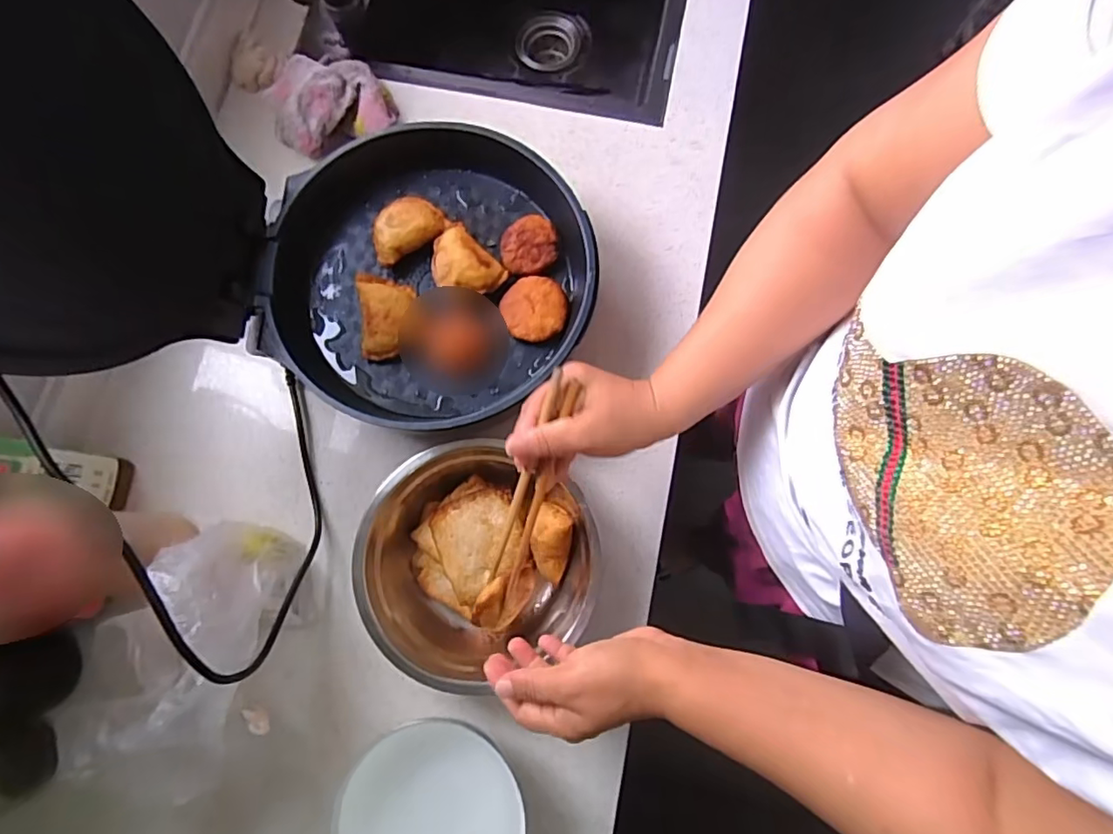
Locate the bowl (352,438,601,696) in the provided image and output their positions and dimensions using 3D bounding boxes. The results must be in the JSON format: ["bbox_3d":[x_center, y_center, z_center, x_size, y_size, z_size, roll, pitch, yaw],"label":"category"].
[{"bbox_3d":[-0.073,0.130,0.527,0.212,0.073,0.197,0,78,1],"label":"bowl"}]

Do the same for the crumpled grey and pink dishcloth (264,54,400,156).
[{"bbox_3d":[-0.258,-0.365,0.644,0.132,0.062,0.114,-12,78,-1],"label":"crumpled grey and pink dishcloth"}]

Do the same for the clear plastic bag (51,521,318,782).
[{"bbox_3d":[-0.302,0.204,0.487,0.119,0.141,0.207,20,79,4],"label":"clear plastic bag"}]

